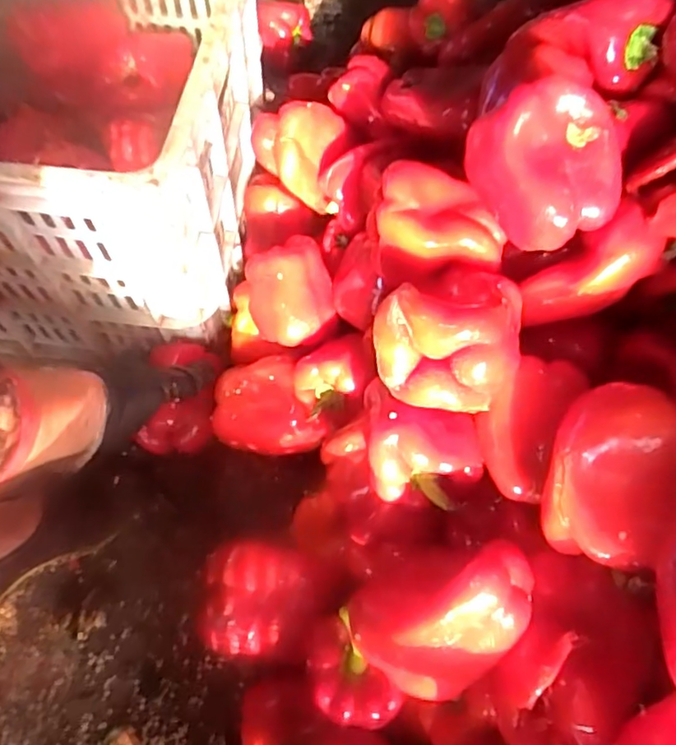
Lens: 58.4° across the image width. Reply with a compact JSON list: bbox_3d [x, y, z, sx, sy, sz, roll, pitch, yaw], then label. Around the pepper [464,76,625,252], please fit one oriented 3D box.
[{"bbox_3d":[0.139,-0.137,0.397,0.077,0.066,0.092,-25,66,-14],"label":"pepper"}]

